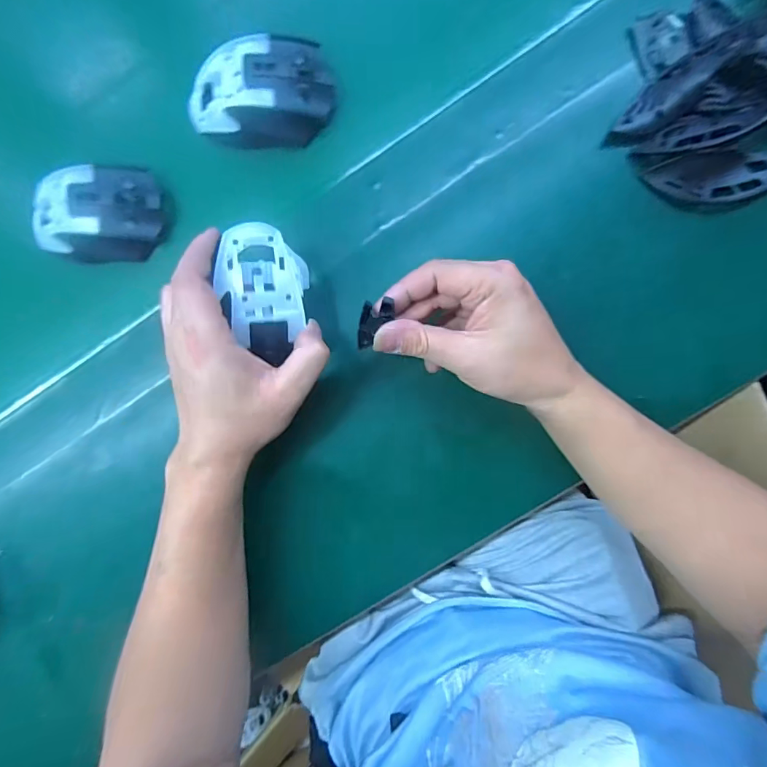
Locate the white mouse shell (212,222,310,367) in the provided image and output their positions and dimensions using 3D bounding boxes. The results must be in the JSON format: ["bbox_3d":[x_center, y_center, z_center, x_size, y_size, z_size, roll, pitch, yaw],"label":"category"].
[{"bbox_3d":[-0.080,-0.064,0.311,0.047,0.040,0.088,-5,95,7],"label":"white mouse shell"}]

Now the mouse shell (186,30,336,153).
[{"bbox_3d":[-0.097,-0.227,0.348,0.114,0.033,0.075,3,91,6],"label":"mouse shell"}]

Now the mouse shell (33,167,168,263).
[{"bbox_3d":[-0.235,-0.137,0.364,0.107,0.038,0.070,0,91,6],"label":"mouse shell"}]

